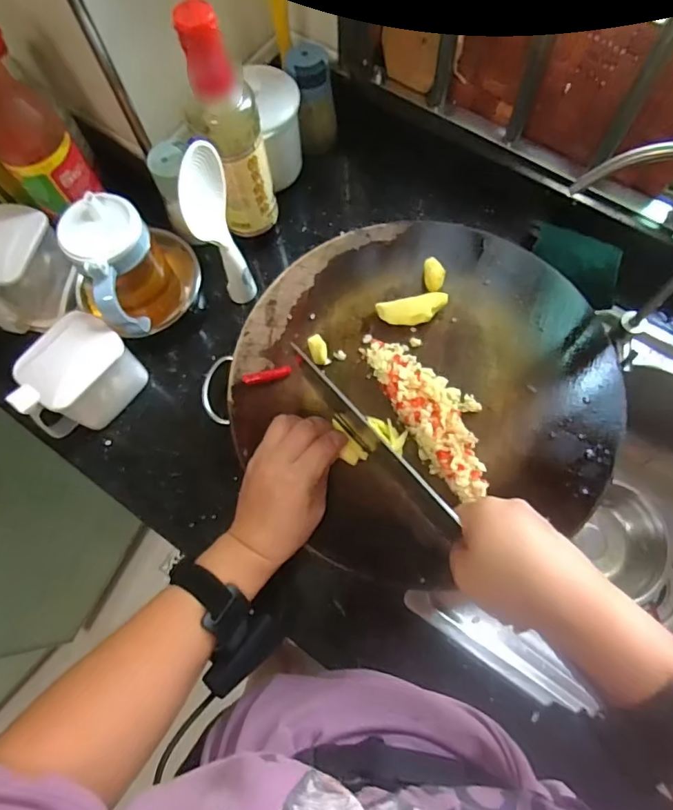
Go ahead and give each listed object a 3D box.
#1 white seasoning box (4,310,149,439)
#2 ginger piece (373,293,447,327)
[{"bbox_3d":[-0.258,-0.026,0.507,0.067,0.077,0.109,38,76,13],"label":"white seasoning box"},{"bbox_3d":[0.077,-0.093,0.510,0.068,0.023,0.031,-11,71,-2],"label":"ginger piece"}]

